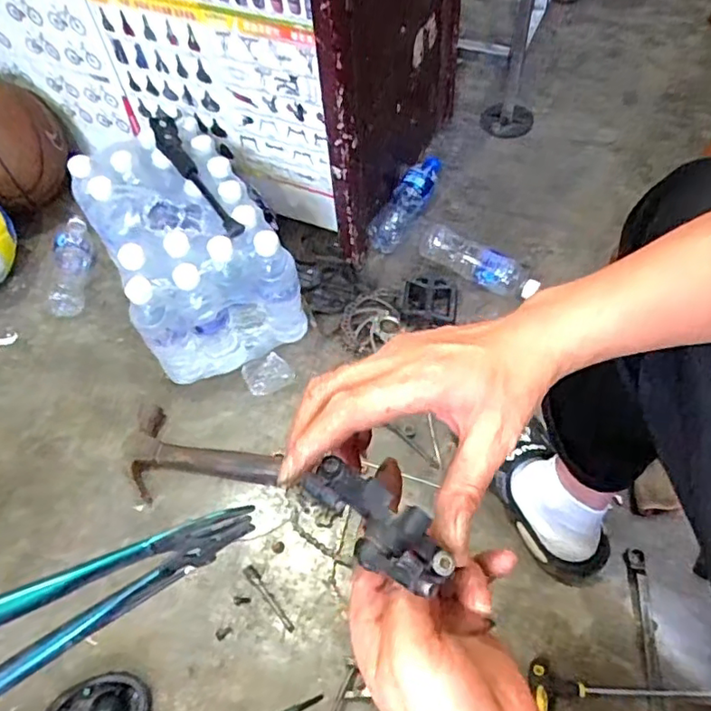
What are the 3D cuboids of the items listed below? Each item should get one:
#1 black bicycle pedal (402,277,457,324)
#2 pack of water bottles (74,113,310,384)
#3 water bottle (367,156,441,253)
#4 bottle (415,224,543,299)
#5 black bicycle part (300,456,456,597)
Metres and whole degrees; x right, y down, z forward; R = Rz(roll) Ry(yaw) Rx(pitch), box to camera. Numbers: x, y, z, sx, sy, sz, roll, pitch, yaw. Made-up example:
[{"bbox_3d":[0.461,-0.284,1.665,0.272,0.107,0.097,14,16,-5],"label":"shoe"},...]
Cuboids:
[{"bbox_3d":[0.124,-0.092,0.981,0.087,0.026,0.072,7,59,9],"label":"black bicycle pedal"},{"bbox_3d":[-0.265,-0.174,0.949,0.239,0.219,0.356,-25,60,-11],"label":"pack of water bottles"},{"bbox_3d":[0.097,-0.282,1.086,0.054,0.053,0.228,24,63,18],"label":"water bottle"},{"bbox_3d":[0.211,-0.162,1.008,0.223,0.055,0.066,35,67,23],"label":"bottle"},{"bbox_3d":[0.012,0.084,0.297,0.084,0.032,0.033,40,68,9],"label":"black bicycle part"}]

